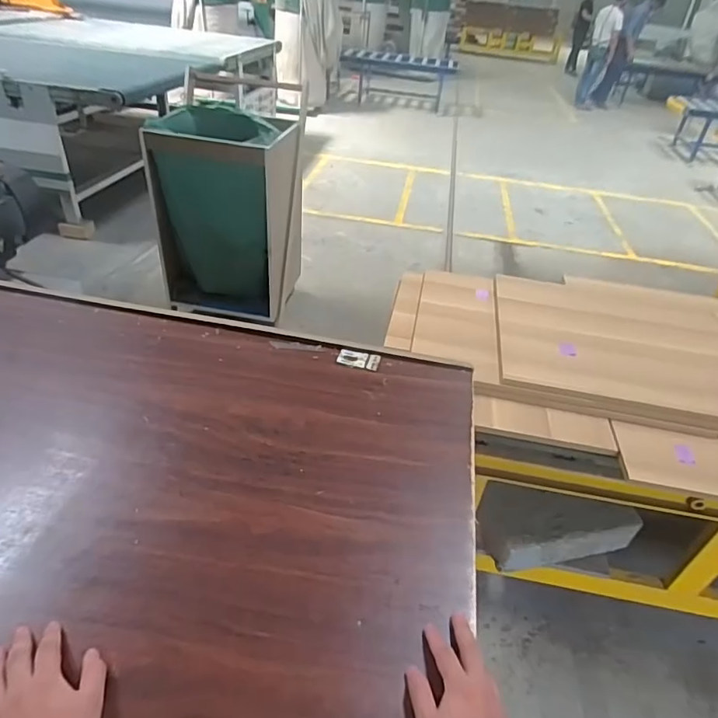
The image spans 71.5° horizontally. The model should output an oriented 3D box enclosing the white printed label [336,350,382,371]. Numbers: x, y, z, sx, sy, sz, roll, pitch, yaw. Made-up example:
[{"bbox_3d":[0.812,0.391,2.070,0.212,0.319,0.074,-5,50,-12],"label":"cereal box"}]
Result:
[{"bbox_3d":[0.001,0.001,0.929,0.078,0.009,0.041,13,38,9],"label":"white printed label"}]

